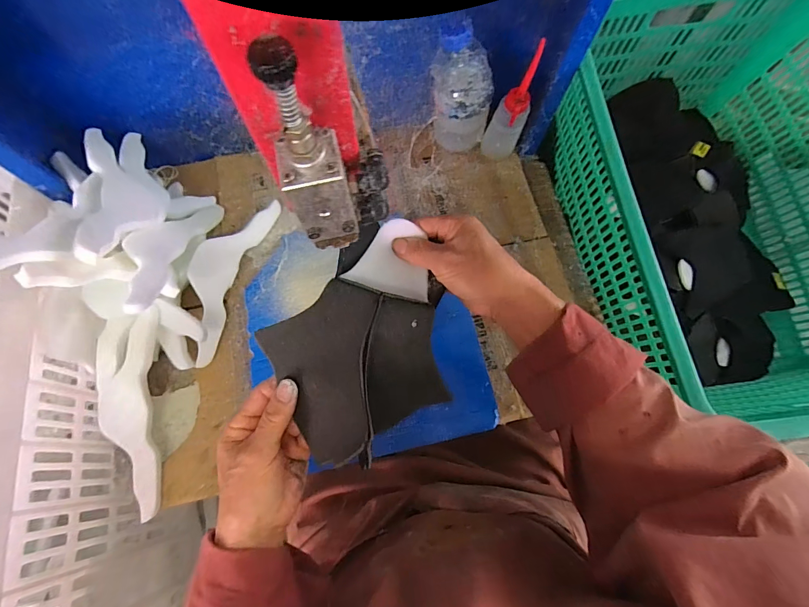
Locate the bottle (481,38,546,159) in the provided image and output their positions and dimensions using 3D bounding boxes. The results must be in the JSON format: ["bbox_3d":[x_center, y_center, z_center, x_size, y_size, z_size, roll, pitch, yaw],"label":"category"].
[{"bbox_3d":[0.150,-0.270,0.505,0.051,0.182,0.043,23,73,5],"label":"bottle"}]

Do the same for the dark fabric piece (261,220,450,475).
[{"bbox_3d":[-0.033,0.025,0.312,0.165,0.052,0.166,-30,76,-11],"label":"dark fabric piece"}]

